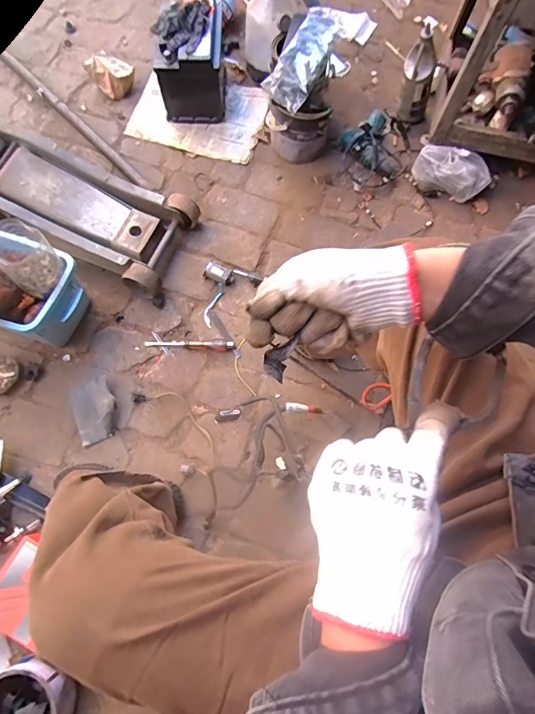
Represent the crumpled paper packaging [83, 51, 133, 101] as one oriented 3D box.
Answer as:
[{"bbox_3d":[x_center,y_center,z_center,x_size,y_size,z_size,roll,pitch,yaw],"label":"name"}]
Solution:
[{"bbox_3d":[-0.437,-0.795,1.144,0.107,0.065,0.095,37,75,9],"label":"crumpled paper packaging"}]

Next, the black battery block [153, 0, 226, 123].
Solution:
[{"bbox_3d":[-0.198,-0.770,1.077,0.154,0.187,0.200,3,73,-1],"label":"black battery block"}]

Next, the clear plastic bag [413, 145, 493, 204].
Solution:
[{"bbox_3d":[0.492,-0.490,1.087,0.199,0.101,0.073,22,73,5],"label":"clear plastic bag"}]

